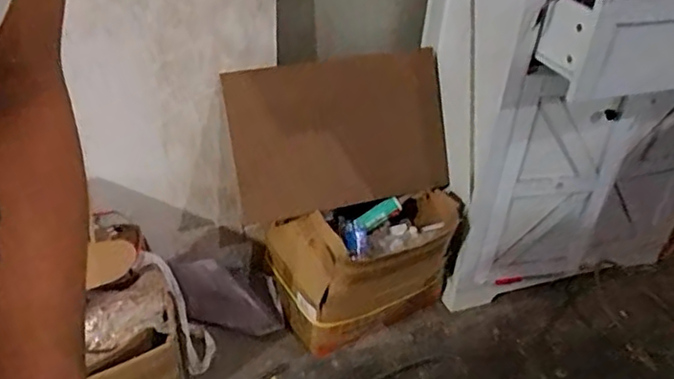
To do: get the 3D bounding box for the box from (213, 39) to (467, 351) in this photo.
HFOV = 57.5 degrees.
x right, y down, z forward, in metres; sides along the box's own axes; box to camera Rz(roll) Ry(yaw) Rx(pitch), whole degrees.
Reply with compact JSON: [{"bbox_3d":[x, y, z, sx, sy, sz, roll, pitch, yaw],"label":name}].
[{"bbox_3d":[0.039,0.043,1.578,0.552,0.590,0.490,-7,35,-18],"label":"box"}]

